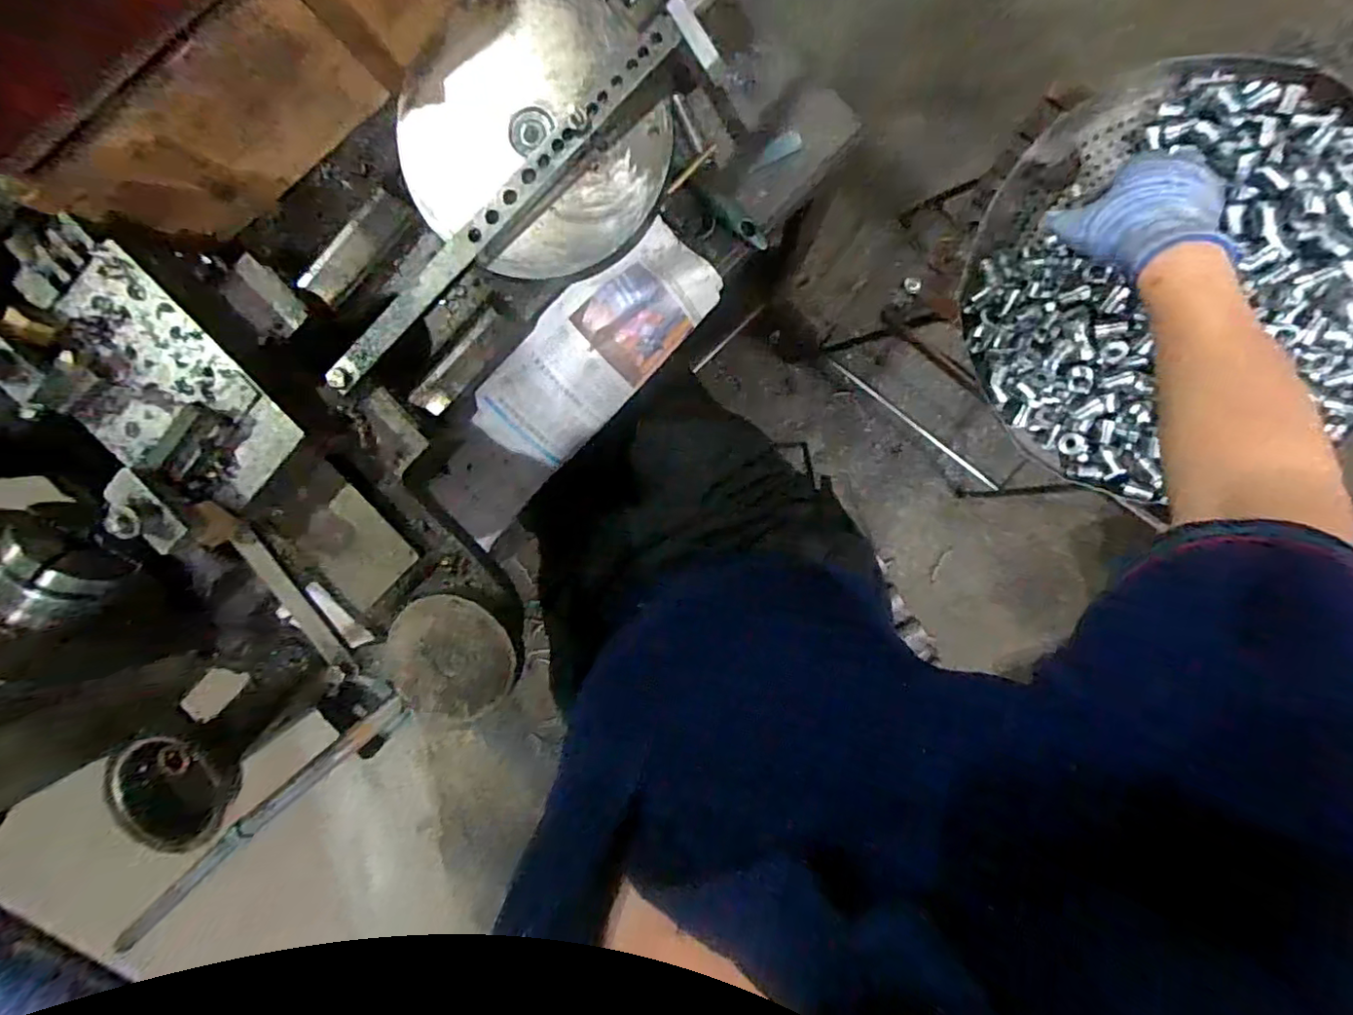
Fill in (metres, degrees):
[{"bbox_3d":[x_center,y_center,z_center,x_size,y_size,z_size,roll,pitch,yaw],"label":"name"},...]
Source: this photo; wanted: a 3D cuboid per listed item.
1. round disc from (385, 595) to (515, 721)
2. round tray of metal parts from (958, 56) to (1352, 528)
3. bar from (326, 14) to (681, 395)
[{"bbox_3d":[-0.170,0.112,0.438,0.095,0.010,0.093,1,98,5],"label":"round disc"},{"bbox_3d":[0.470,-0.197,0.518,0.379,0.088,0.373,1,98,5],"label":"round tray of metal parts"},{"bbox_3d":[-0.127,-0.202,0.401,0.331,0.018,0.022,-42,92,9],"label":"bar"}]

